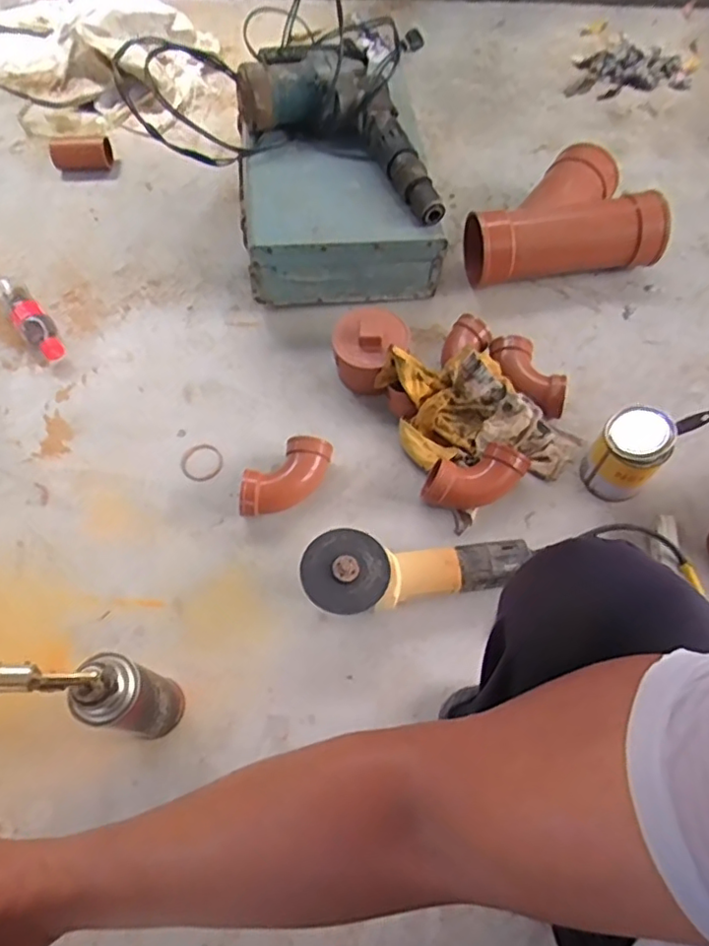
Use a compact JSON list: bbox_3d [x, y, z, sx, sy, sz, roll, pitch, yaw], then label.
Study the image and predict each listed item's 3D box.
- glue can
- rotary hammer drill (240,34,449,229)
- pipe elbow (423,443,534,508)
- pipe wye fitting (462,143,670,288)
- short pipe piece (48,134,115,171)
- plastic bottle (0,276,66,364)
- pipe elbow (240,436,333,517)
[{"bbox_3d":[0.349,-0.024,0.769,0.081,0.115,0.071,39,69,19],"label":"glue can"},{"bbox_3d":[0.002,-0.571,0.961,0.424,0.089,0.181,32,67,16],"label":"rotary hammer drill"},{"bbox_3d":[0.159,0.005,0.791,0.144,0.053,0.064,-19,62,9],"label":"pipe elbow"},{"bbox_3d":[0.331,-0.400,0.986,0.288,0.140,0.172,-10,62,-4],"label":"pipe wye fitting"},{"bbox_3d":[-0.536,-0.626,1.170,0.117,0.051,0.057,2,62,2],"label":"short pipe piece"},{"bbox_3d":[-0.523,-0.248,0.963,0.052,0.053,0.196,-35,67,-16],"label":"plastic bottle"},{"bbox_3d":[-0.096,0.010,0.819,0.066,0.068,0.141,41,70,20],"label":"pipe elbow"}]

